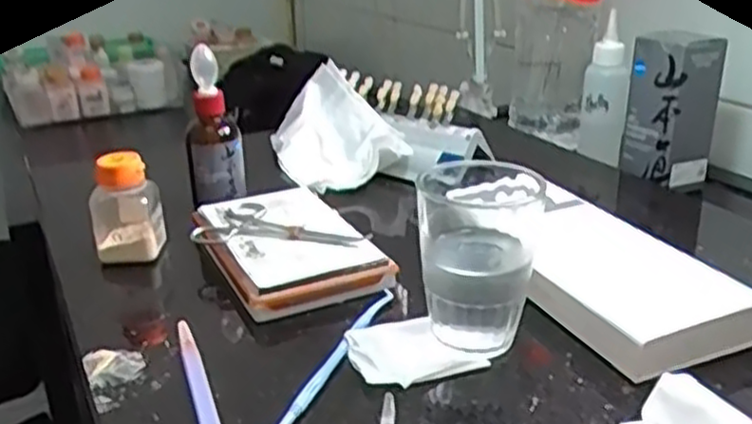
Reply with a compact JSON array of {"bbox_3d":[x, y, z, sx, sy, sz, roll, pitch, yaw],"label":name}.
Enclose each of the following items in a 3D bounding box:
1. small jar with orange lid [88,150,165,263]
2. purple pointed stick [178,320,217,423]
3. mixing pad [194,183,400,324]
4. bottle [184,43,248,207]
[{"bbox_3d":[-0.175,-0.004,0.528,0.046,0.072,0.037,-9,25,-13],"label":"small jar with orange lid"},{"bbox_3d":[-0.089,0.091,0.384,0.009,0.006,0.136,-9,25,-19],"label":"purple pointed stick"},{"bbox_3d":[-0.064,0.019,0.522,0.099,0.016,0.153,-13,26,-25],"label":"mixing pad"},{"bbox_3d":[-0.127,-0.062,0.587,0.044,0.116,0.040,-6,25,-8],"label":"bottle"}]

